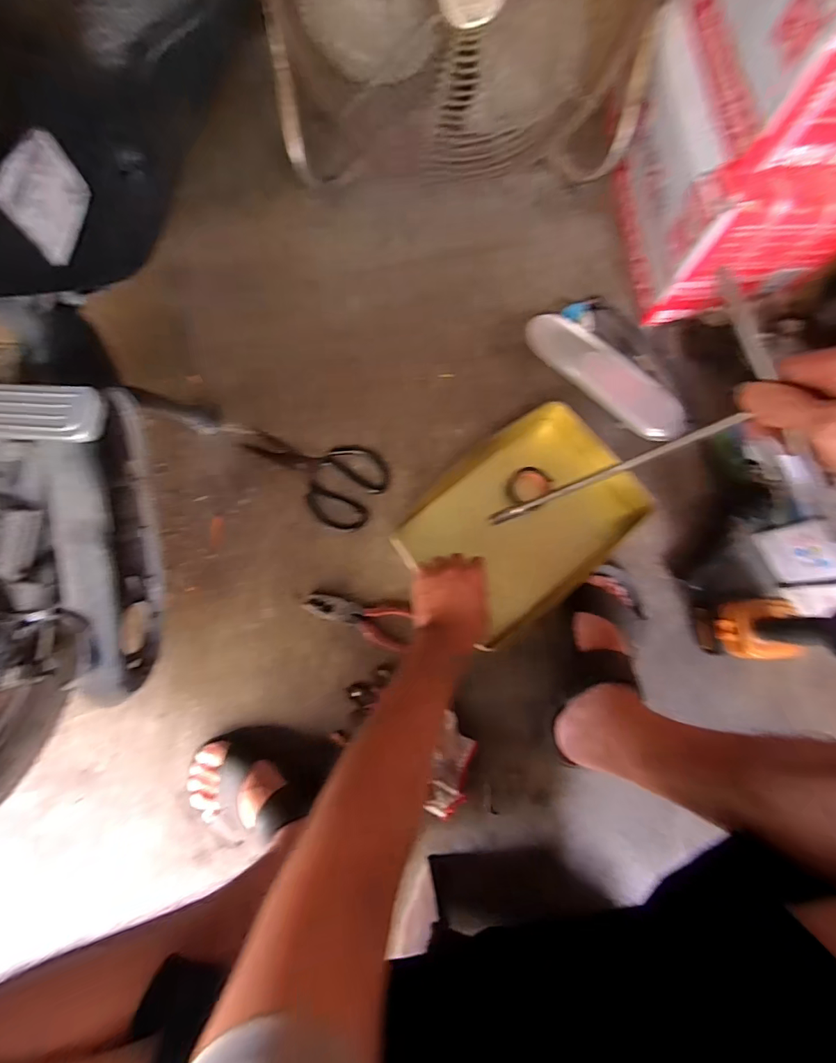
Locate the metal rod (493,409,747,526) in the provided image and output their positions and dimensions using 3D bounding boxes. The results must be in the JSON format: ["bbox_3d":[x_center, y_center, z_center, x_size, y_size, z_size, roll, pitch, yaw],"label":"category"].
[{"bbox_3d":[0.159,-0.047,0.425,0.011,0.271,0.012,-4,78,-31],"label":"metal rod"}]

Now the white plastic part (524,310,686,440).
[{"bbox_3d":[0.280,-0.235,0.675,0.272,0.036,0.078,44,83,7],"label":"white plastic part"}]

